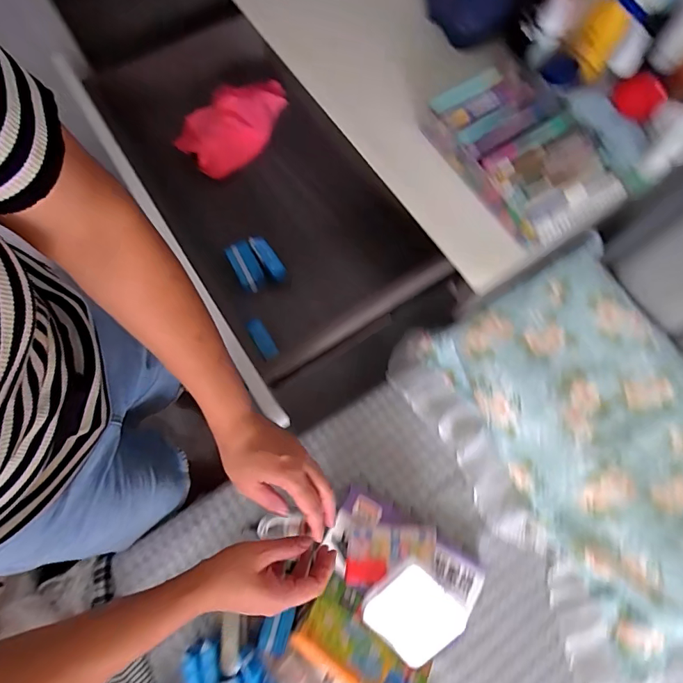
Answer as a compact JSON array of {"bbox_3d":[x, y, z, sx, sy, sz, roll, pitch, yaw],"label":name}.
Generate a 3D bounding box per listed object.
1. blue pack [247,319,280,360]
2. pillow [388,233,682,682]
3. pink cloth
[{"bbox_3d":[-0.116,-0.003,0.629,0.023,0.008,0.076,-30,58,-10],"label":"blue pack"},{"bbox_3d":[0.436,0.204,0.706,0.405,0.126,0.671,-27,75,-10],"label":"pillow"},{"bbox_3d":[-0.201,-0.395,0.769,0.146,0.034,0.228,23,73,6],"label":"pink cloth"}]

